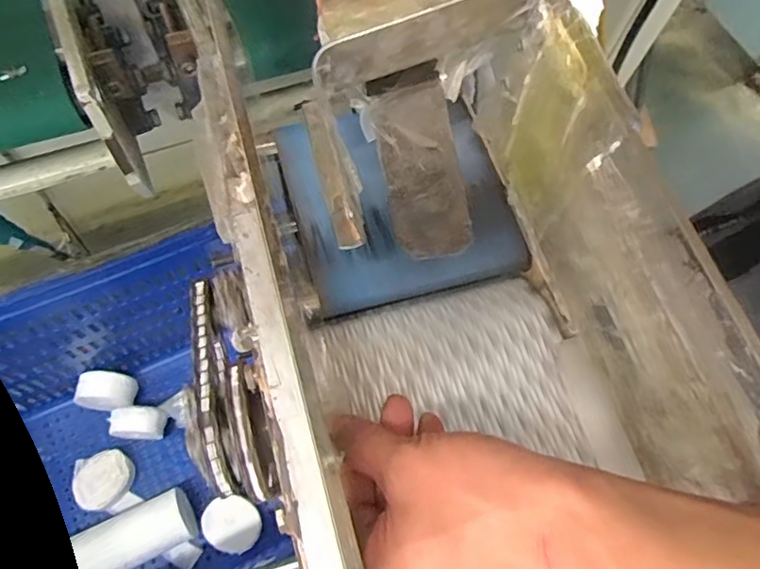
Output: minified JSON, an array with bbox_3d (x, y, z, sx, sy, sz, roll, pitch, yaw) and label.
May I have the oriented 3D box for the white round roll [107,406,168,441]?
[{"bbox_3d":[-0.432,0.251,1.001,0.094,0.092,0.050,4,65,-4],"label":"white round roll"}]

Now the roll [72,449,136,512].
[{"bbox_3d":[-0.485,0.345,0.977,0.097,0.037,0.097,4,73,-14],"label":"roll"}]

